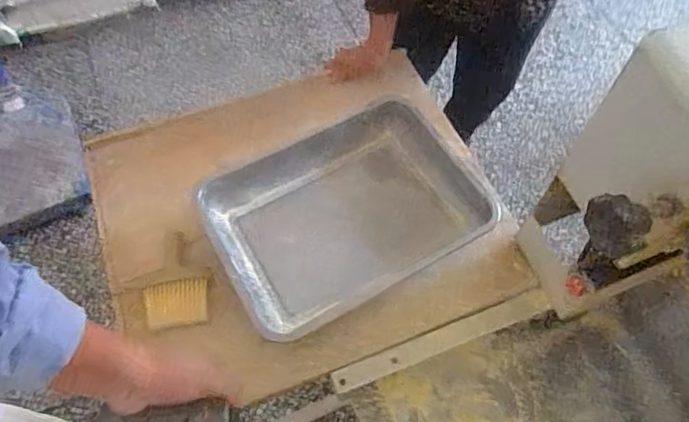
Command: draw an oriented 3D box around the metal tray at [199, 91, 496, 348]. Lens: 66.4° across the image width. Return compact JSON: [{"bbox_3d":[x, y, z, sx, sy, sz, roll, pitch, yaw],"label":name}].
[{"bbox_3d":[-0.001,-0.005,0.827,0.397,0.083,0.288,-25,63,-13],"label":"metal tray"}]

